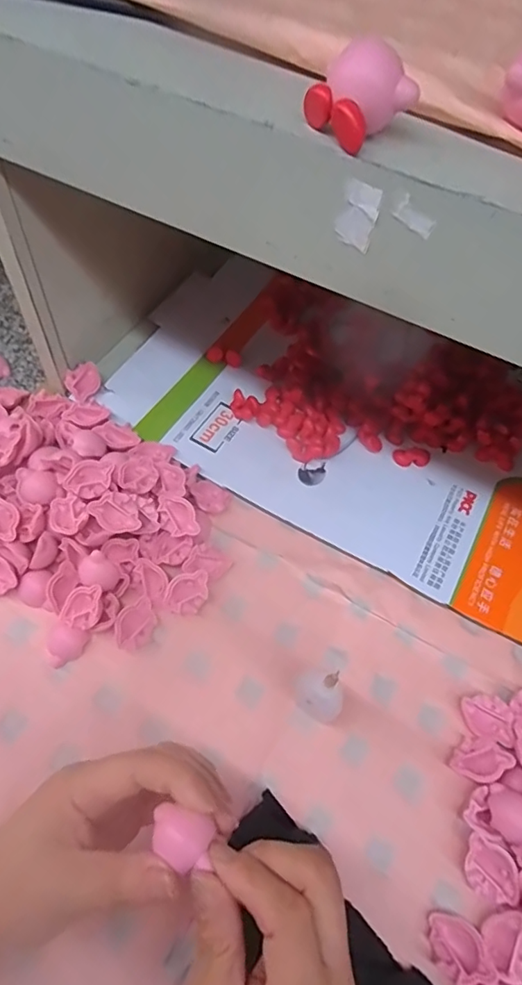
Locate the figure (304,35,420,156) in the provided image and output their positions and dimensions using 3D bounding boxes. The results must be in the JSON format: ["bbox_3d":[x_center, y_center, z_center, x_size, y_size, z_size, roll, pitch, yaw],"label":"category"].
[{"bbox_3d":[0.037,-0.150,0.198,0.029,0.027,0.027,-28,63,-15],"label":"figure"}]

